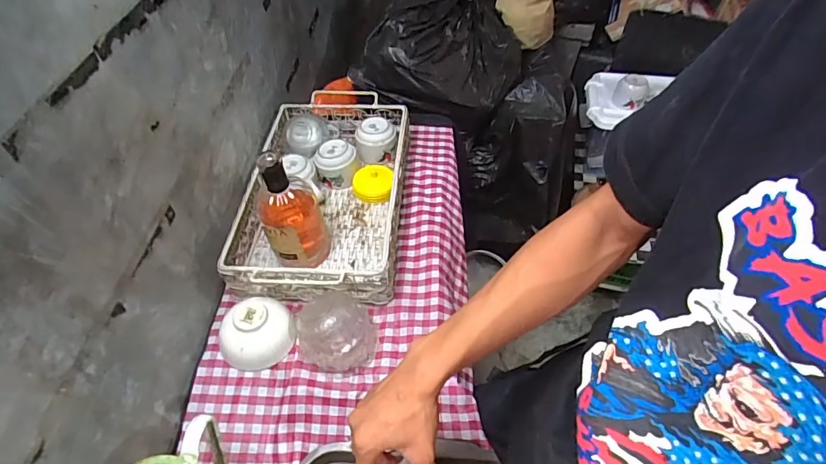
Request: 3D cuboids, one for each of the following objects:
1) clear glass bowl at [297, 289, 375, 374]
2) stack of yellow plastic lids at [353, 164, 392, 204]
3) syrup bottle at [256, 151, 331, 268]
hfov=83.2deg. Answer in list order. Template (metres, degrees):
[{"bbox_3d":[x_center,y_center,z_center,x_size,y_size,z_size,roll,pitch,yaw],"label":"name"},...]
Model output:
[{"bbox_3d":[-0.113,0.131,0.666,0.107,0.072,0.114,-1,49,1],"label":"clear glass bowl"},{"bbox_3d":[-0.074,-0.089,0.855,0.072,0.038,0.067,0,49,2],"label":"stack of yellow plastic lids"},{"bbox_3d":[-0.184,-0.033,0.702,0.088,0.204,0.072,-16,51,-12],"label":"syrup bottle"}]

